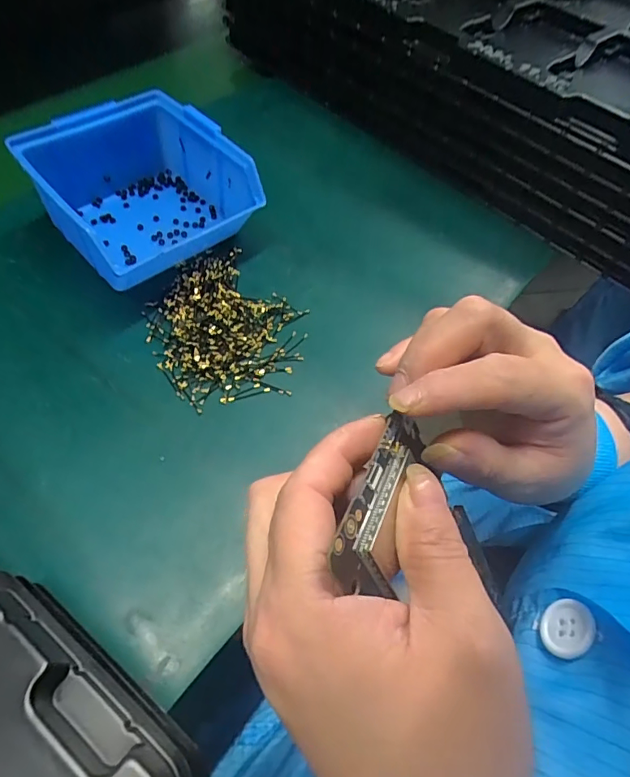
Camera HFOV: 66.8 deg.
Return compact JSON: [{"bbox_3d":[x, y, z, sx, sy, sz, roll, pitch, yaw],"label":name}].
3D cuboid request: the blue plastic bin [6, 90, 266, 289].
[{"bbox_3d":[-0.125,-0.145,0.346,0.121,0.057,0.134,-36,66,-24],"label":"blue plastic bin"}]

